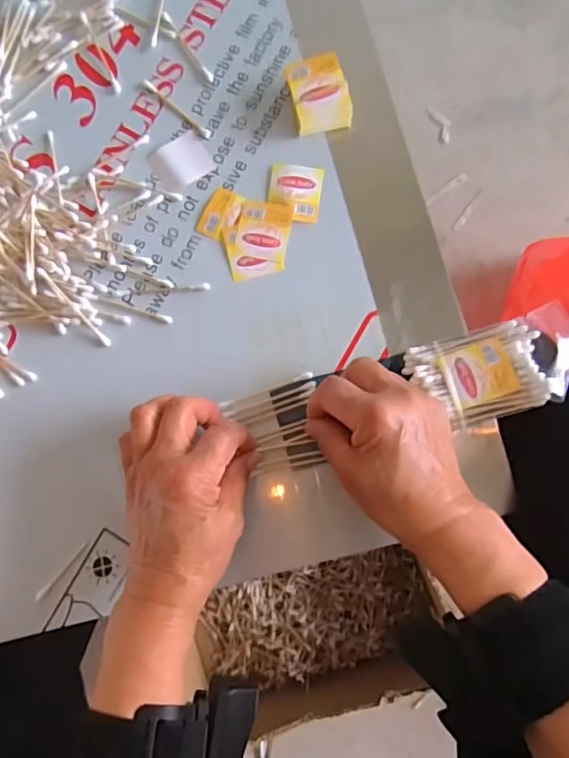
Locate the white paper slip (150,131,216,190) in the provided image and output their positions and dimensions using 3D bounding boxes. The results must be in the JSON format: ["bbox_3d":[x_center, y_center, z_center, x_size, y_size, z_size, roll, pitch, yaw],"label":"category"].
[{"bbox_3d":[-0.079,-0.171,0.420,0.039,0.004,0.044,-37,82,-2],"label":"white paper slip"}]

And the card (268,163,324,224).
[{"bbox_3d":[0.008,-0.142,0.406,0.039,0.004,0.043,9,83,5],"label":"card"}]

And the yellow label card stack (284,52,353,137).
[{"bbox_3d":[0.026,-0.214,0.406,0.042,0.021,0.049,-13,82,2],"label":"yellow label card stack"}]

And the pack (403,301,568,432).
[{"bbox_3d":[0.145,-0.006,0.365,0.108,0.019,0.062,-17,82,1],"label":"pack"}]

